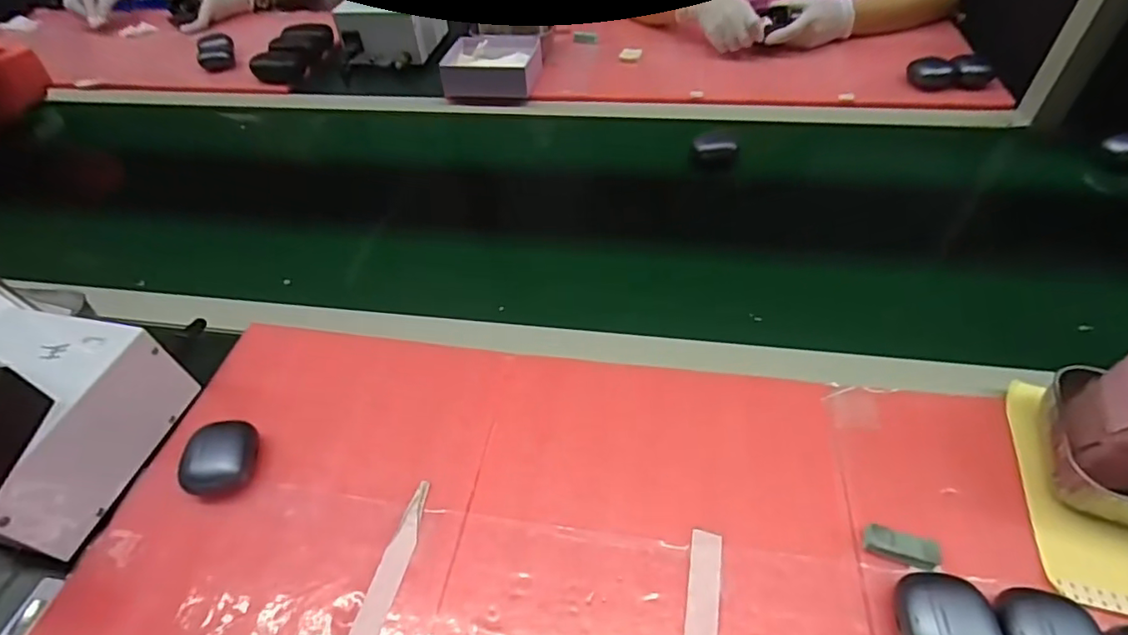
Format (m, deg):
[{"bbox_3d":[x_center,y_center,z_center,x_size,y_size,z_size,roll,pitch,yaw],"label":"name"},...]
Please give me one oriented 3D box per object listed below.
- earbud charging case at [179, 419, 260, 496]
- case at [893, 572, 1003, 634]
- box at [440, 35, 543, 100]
[{"bbox_3d":[-0.265,0.107,0.427,0.045,0.027,0.055,-6,48,-1],"label":"earbud charging case"},{"bbox_3d":[0.219,0.179,0.317,0.050,0.030,0.055,1,48,5],"label":"case"},{"bbox_3d":[-0.103,-0.391,0.847,0.152,0.051,0.117,3,48,7],"label":"box"}]

